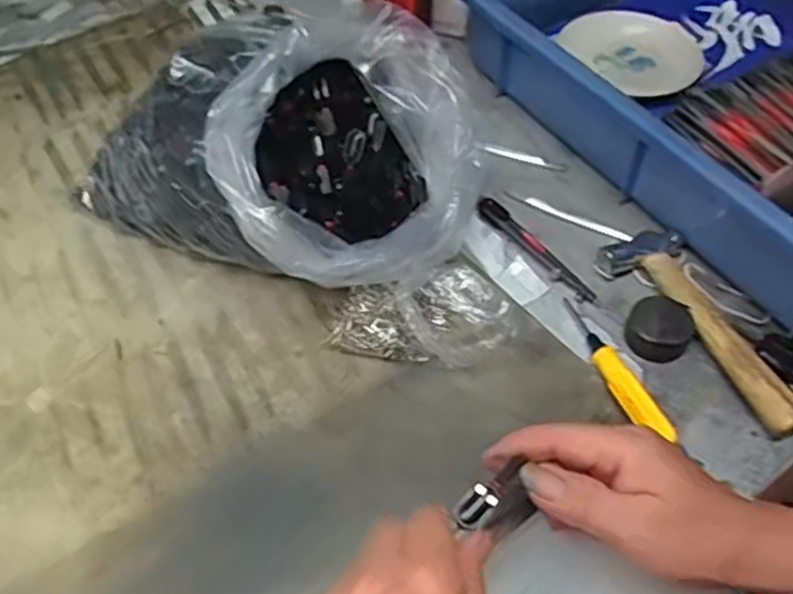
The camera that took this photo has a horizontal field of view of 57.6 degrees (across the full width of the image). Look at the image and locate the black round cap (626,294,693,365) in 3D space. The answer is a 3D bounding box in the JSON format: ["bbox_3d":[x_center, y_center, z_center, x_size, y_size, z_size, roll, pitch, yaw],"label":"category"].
[{"bbox_3d":[0.165,0.017,0.452,0.037,0.024,0.043,25,56,18],"label":"black round cap"}]

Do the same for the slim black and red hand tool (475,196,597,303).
[{"bbox_3d":[0.095,-0.037,0.501,0.017,0.010,0.111,-32,58,-22],"label":"slim black and red hand tool"}]

